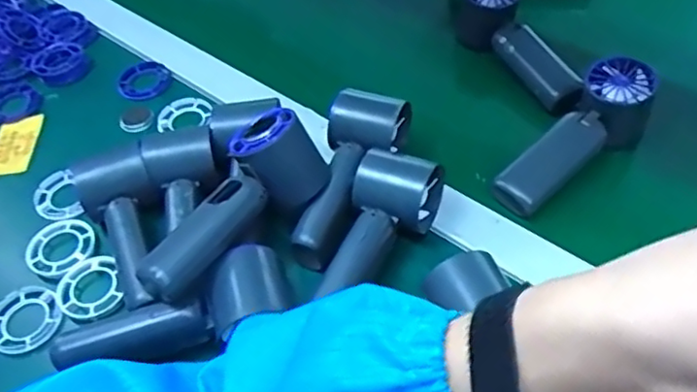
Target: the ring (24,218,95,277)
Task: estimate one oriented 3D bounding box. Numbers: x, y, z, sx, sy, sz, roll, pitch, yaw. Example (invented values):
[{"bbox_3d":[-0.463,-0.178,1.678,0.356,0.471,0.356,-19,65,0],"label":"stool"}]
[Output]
[{"bbox_3d":[-0.217,0.038,0.469,0.047,0.007,0.049,-3,51,4],"label":"ring"}]

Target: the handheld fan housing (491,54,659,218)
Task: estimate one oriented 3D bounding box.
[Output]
[{"bbox_3d":[0.181,-0.040,0.503,0.152,0.065,0.042,-41,57,-5],"label":"handheld fan housing"}]

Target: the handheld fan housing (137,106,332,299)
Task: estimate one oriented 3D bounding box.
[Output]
[{"bbox_3d":[-0.085,0.003,0.423,0.141,0.055,0.064,-40,58,-23],"label":"handheld fan housing"}]

